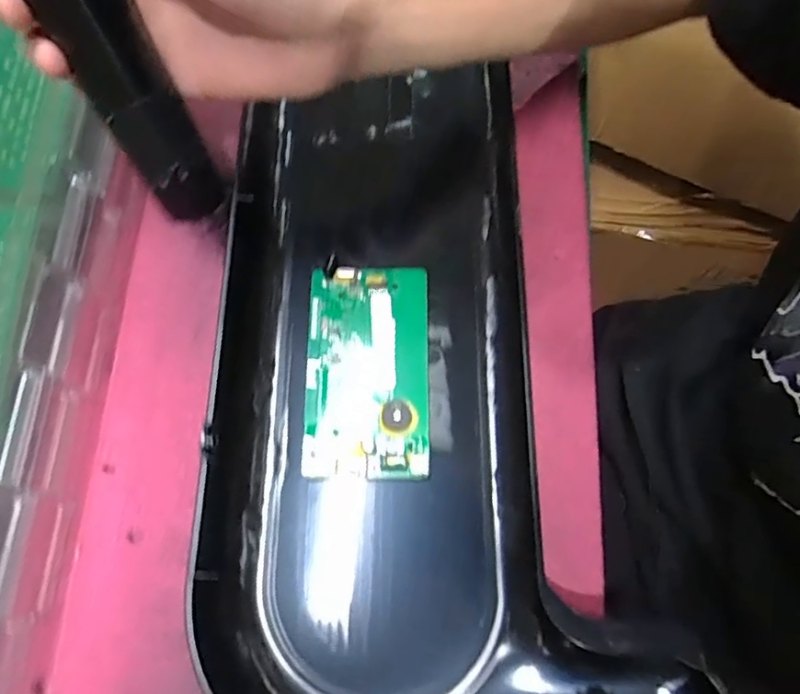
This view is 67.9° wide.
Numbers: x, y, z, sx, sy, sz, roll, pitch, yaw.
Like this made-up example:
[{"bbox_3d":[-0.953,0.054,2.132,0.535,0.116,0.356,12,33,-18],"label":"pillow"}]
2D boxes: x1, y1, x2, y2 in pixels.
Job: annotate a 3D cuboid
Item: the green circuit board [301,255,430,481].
[{"bbox_3d":[-0.016,0.009,0.293,0.059,0.006,0.108,-1,70,1],"label":"green circuit board"}]

